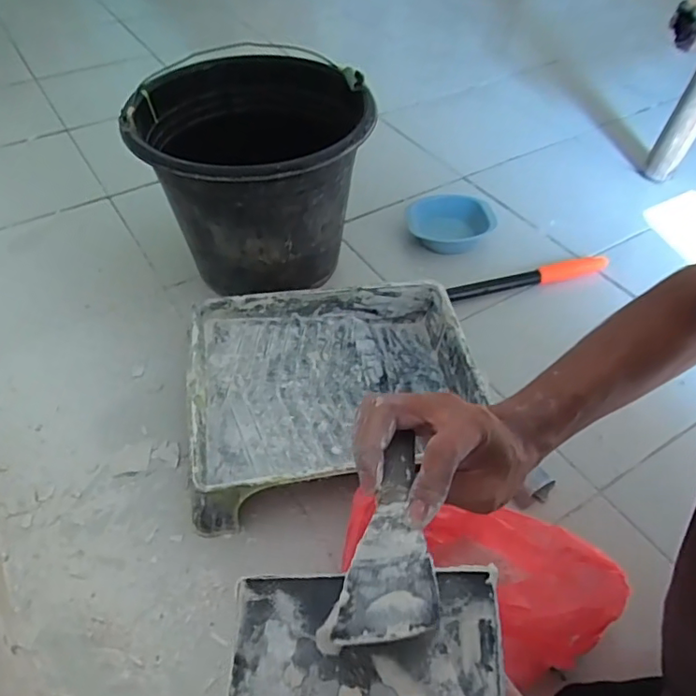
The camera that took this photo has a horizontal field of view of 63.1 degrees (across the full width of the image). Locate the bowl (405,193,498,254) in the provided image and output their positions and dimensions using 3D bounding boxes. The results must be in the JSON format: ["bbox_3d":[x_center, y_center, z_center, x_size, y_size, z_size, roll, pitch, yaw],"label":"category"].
[{"bbox_3d":[0.173,-0.205,0.970,0.148,0.060,0.123,2,49,0],"label":"bowl"}]

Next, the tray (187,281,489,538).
[{"bbox_3d":[-0.017,0.052,0.709,0.339,0.084,0.279,-9,49,-10],"label":"tray"}]

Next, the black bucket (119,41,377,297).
[{"bbox_3d":[-0.130,-0.248,0.832,0.305,0.234,0.330,1,49,-1],"label":"black bucket"}]

